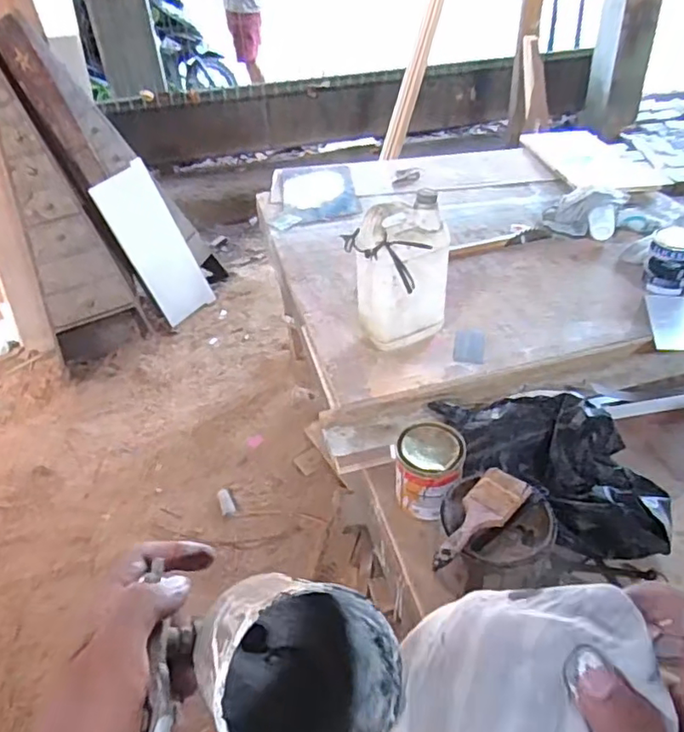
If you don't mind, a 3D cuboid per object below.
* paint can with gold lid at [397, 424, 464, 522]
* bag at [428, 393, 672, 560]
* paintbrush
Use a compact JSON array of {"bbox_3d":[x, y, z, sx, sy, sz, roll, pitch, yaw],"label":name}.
[{"bbox_3d":[0.140,0.170,0.927,0.109,0.110,0.110,-3,39,3],"label":"paint can with gold lid"},{"bbox_3d":[0.333,0.143,0.948,0.200,0.109,0.423,-29,45,-26],"label":"bag"},{"bbox_3d":[0.186,0.206,0.786,0.063,0.023,0.191,28,48,34],"label":"paintbrush"}]

